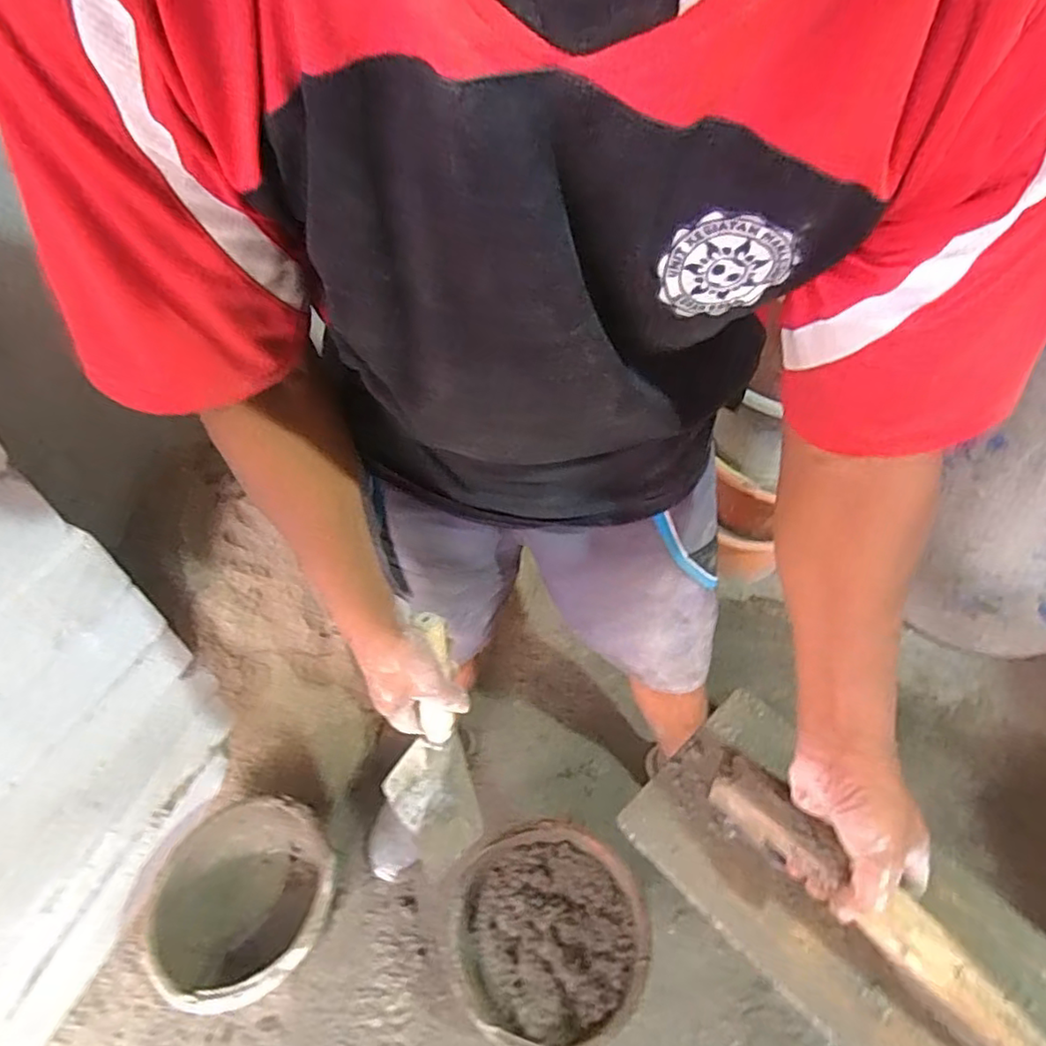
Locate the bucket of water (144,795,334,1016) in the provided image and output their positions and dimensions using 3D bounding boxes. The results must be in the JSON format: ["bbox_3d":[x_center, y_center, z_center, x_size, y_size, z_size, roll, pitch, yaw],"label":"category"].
[{"bbox_3d":[-0.375,0.546,0.909,0.239,0.169,0.259,2,50,5],"label":"bucket of water"}]

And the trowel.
[{"bbox_3d":[-0.087,0.212,0.606,0.073,0.296,0.090,4,28,7],"label":"trowel"}]

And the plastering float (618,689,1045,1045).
[{"bbox_3d":[0.263,0.287,0.428,0.150,0.072,0.380,-38,56,-26],"label":"plastering float"}]

